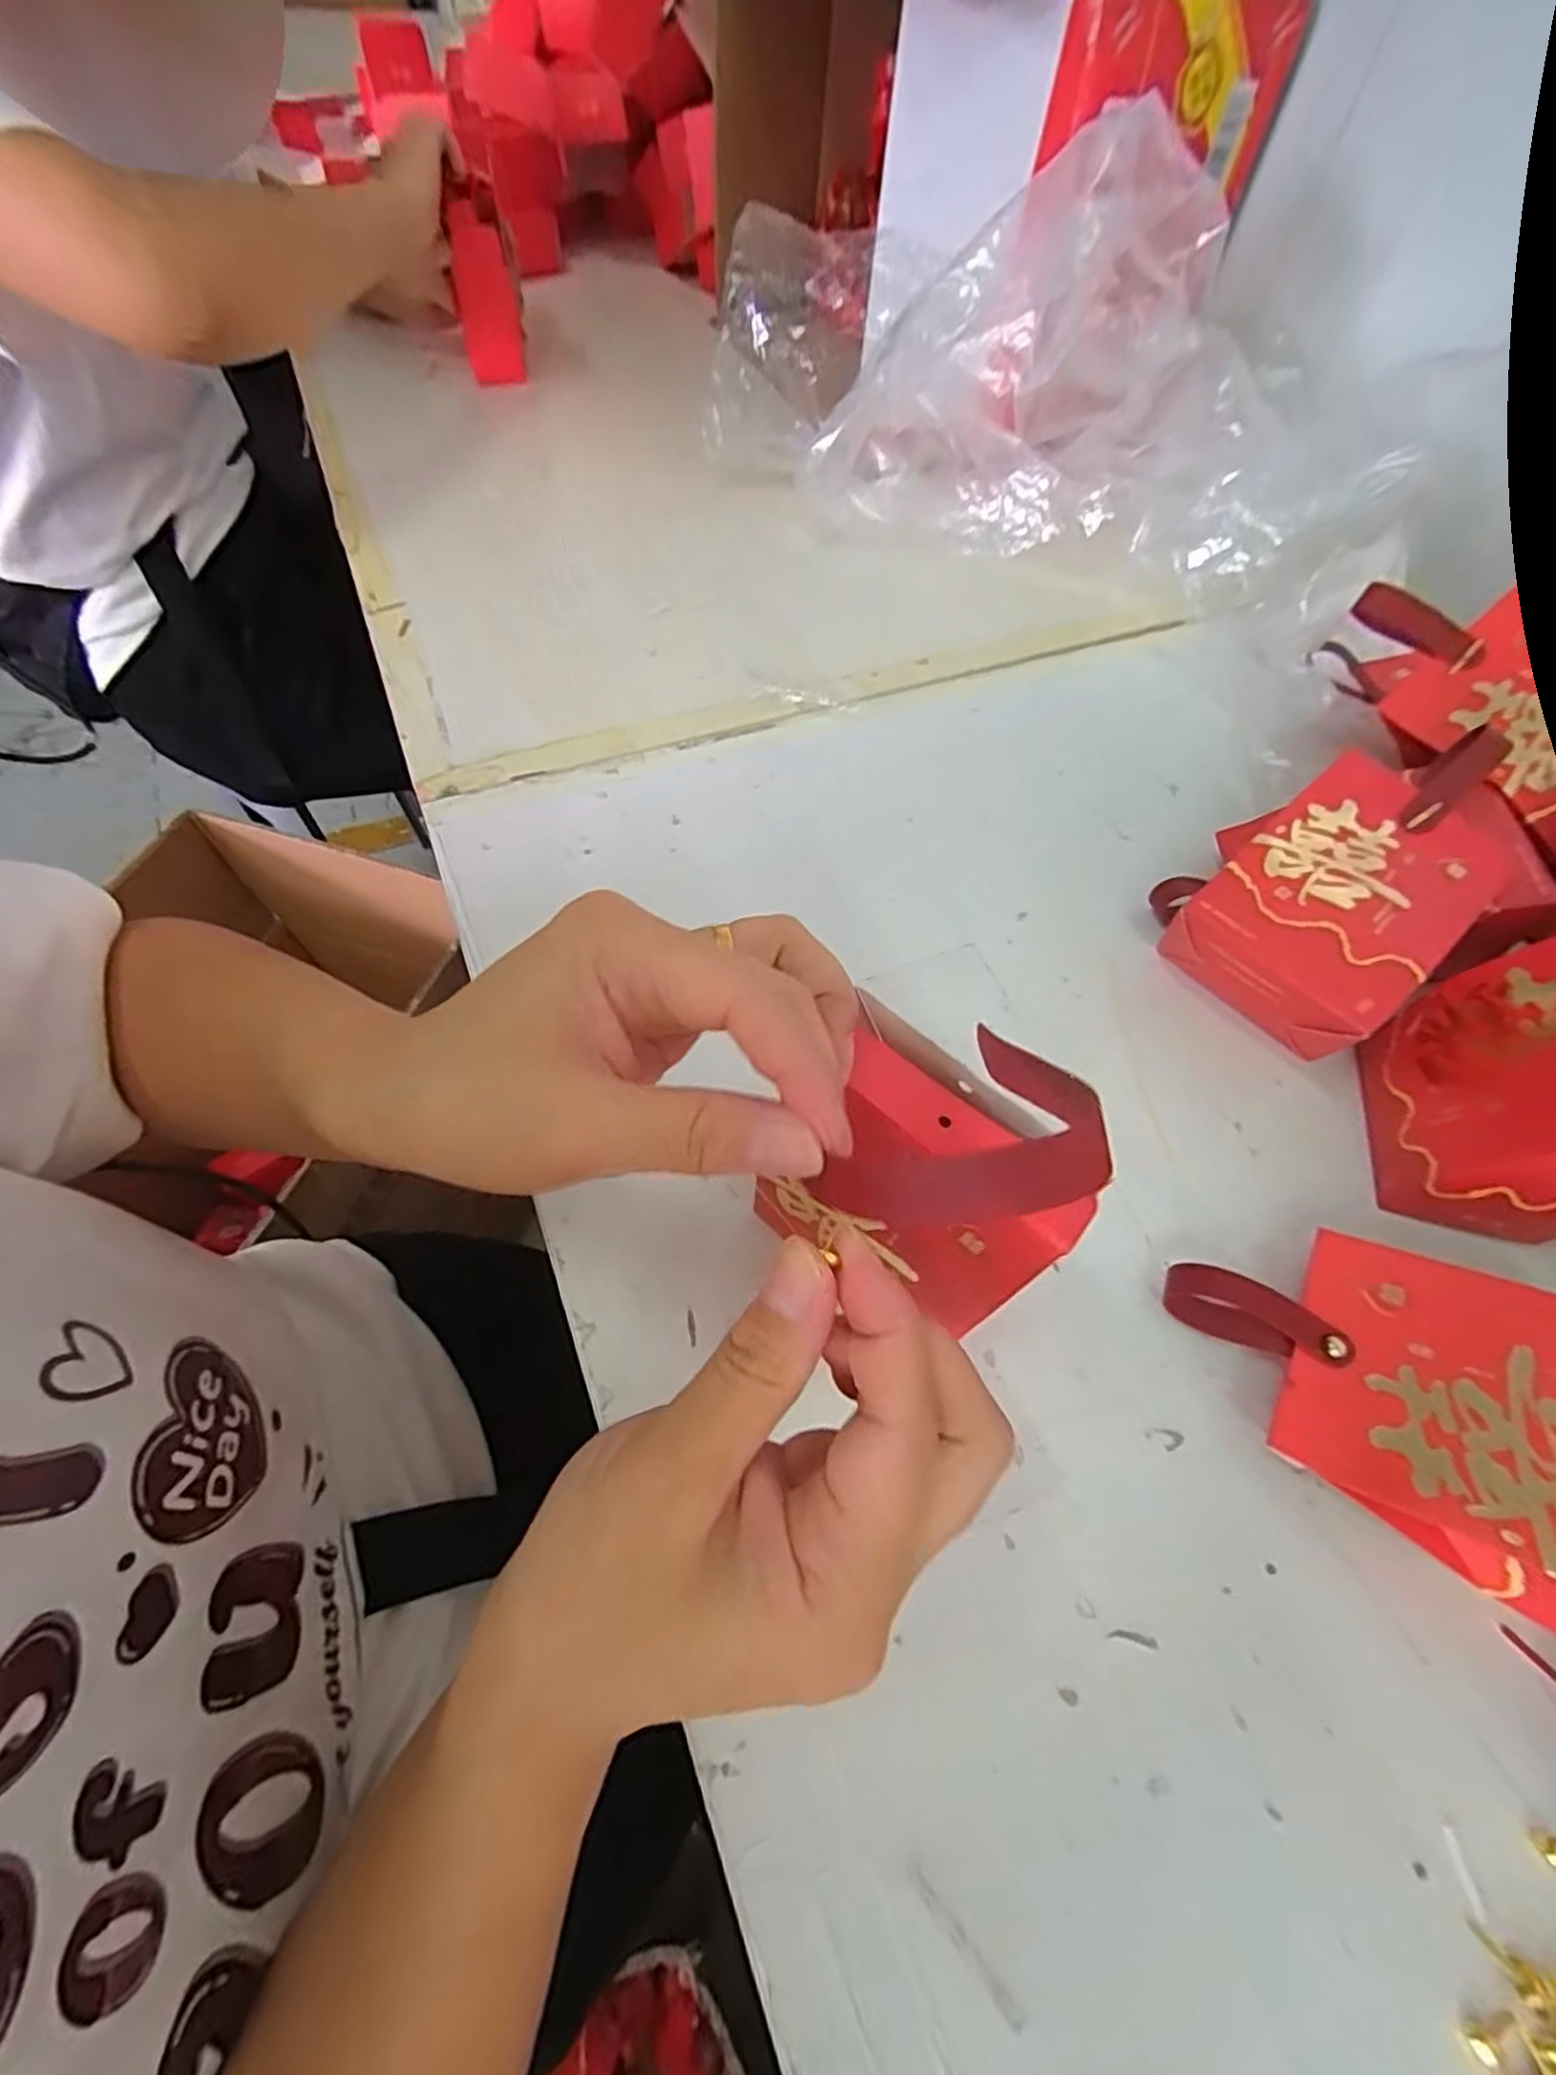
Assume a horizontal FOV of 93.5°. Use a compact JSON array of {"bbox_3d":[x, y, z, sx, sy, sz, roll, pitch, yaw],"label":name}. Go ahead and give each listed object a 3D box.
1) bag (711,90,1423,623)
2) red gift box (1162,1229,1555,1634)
[{"bbox_3d":[0.166,-0.438,0.500,0.451,0.176,0.190,29,62,13],"label":"bag"},{"bbox_3d":[0.214,0.116,0.245,0.146,0.063,0.094,30,63,13],"label":"red gift box"}]

